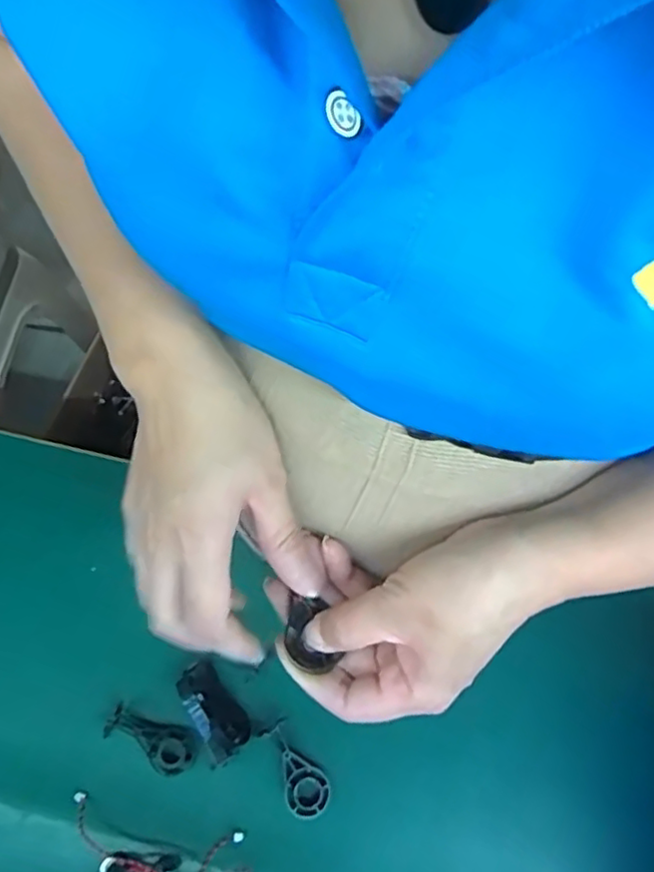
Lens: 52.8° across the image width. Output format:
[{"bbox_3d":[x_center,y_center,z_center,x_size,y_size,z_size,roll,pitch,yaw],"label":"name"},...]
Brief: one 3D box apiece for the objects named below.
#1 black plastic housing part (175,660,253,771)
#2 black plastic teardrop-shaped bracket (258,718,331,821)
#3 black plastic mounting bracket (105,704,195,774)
[{"bbox_3d":[-0.076,0.183,0.445,0.033,0.011,0.066,-27,71,-10],"label":"black plastic housing part"},{"bbox_3d":[-0.023,0.222,0.438,0.029,0.007,0.061,-36,73,-12],"label":"black plastic teardrop-shaped bracket"},{"bbox_3d":[-0.121,0.207,0.450,0.064,0.006,0.028,21,70,9],"label":"black plastic mounting bracket"}]

